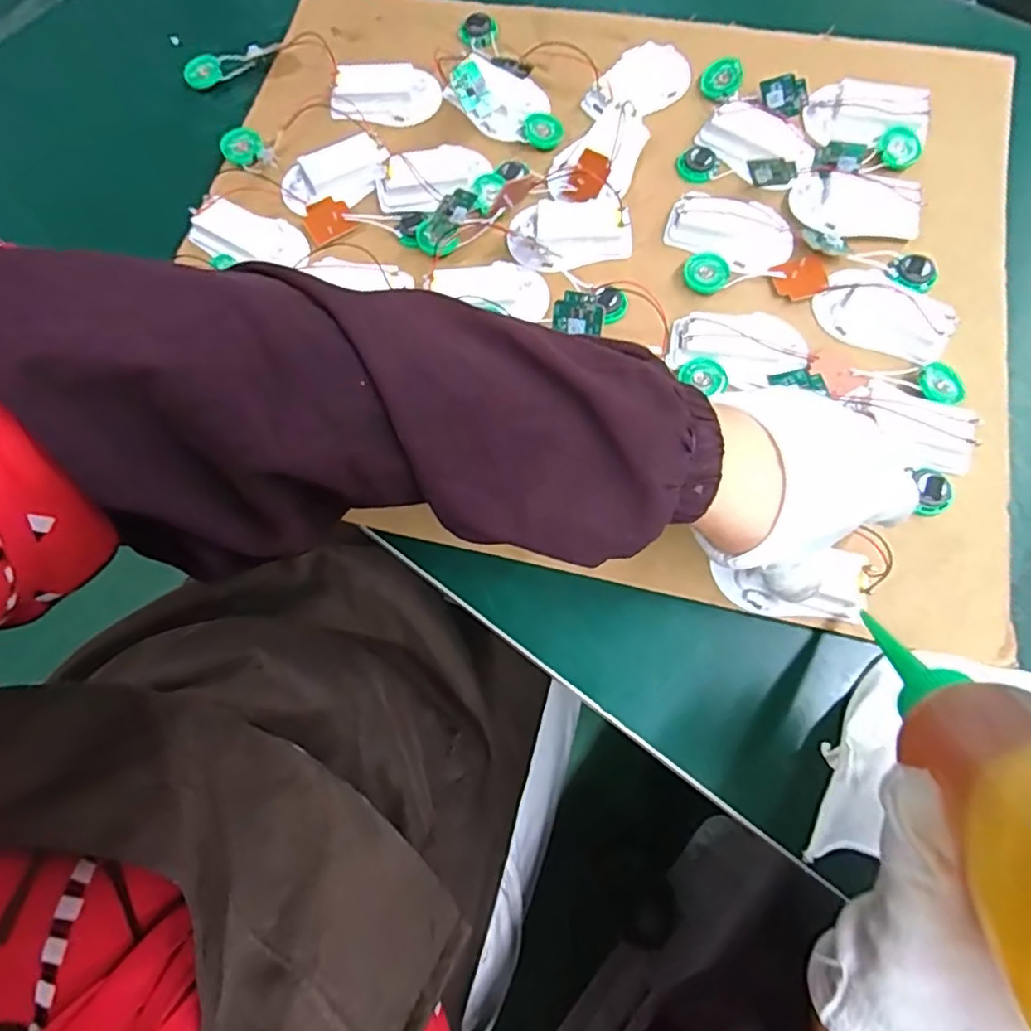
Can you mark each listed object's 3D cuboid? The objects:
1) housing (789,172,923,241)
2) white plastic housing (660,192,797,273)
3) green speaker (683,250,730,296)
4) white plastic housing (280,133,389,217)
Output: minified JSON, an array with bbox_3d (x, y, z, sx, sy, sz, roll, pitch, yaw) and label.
[{"bbox_3d":[0.222,-0.201,0.401,0.075,0.015,0.039,6,72,4],"label":"housing"},{"bbox_3d":[0.138,-0.183,0.402,0.078,0.018,0.043,14,72,7],"label":"white plastic housing"},{"bbox_3d":[0.123,-0.156,0.396,0.027,0.005,0.025,12,95,14],"label":"green speaker"},{"bbox_3d":[-0.126,-0.236,0.429,0.074,0.016,0.042,-19,72,-4],"label":"white plastic housing"}]

